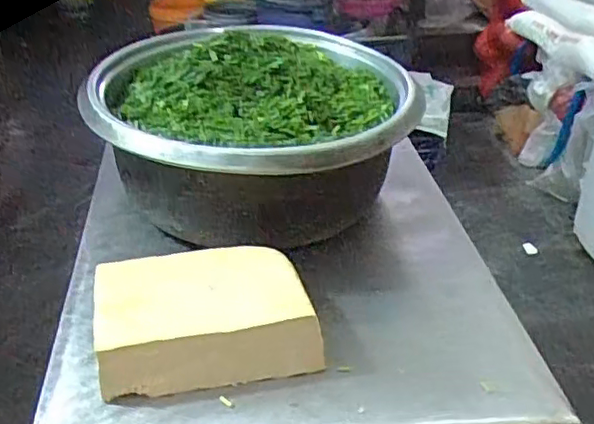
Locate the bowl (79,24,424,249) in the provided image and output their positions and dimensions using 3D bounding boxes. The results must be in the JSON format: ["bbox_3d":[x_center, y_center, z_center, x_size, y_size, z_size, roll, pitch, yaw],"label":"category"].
[{"bbox_3d":[-0.058,-0.117,0.836,0.374,0.173,0.382,3,34,-2],"label":"bowl"}]

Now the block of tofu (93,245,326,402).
[{"bbox_3d":[-0.092,0.105,0.628,0.213,0.071,0.130,-6,34,-11],"label":"block of tofu"}]

